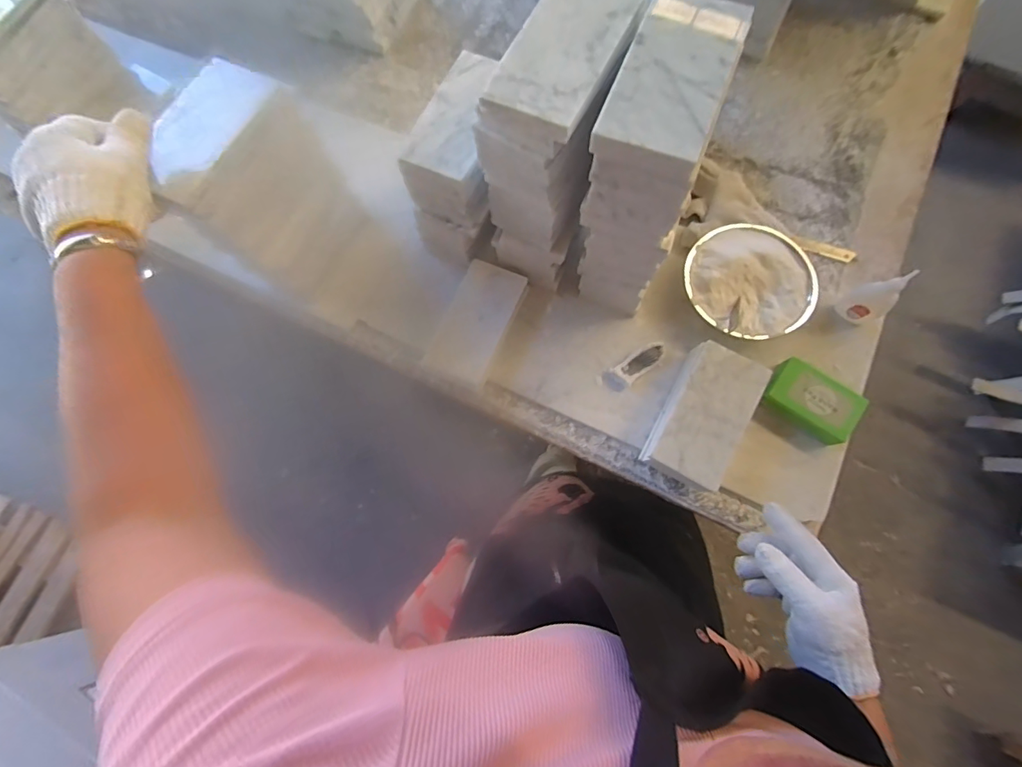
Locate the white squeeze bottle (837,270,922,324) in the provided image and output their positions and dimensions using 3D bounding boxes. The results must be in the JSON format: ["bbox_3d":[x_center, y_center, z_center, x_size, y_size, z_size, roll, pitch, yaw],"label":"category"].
[{"bbox_3d":[0.420,-0.099,0.511,0.034,0.088,0.040,-26,77,-6],"label":"white squeeze bottle"}]

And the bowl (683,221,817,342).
[{"bbox_3d":[0.288,-0.120,0.546,0.143,0.043,0.141,0,75,1],"label":"bowl"}]

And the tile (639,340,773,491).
[{"bbox_3d":[0.220,0.034,0.503,0.093,0.029,0.150,24,83,0],"label":"tile"}]

